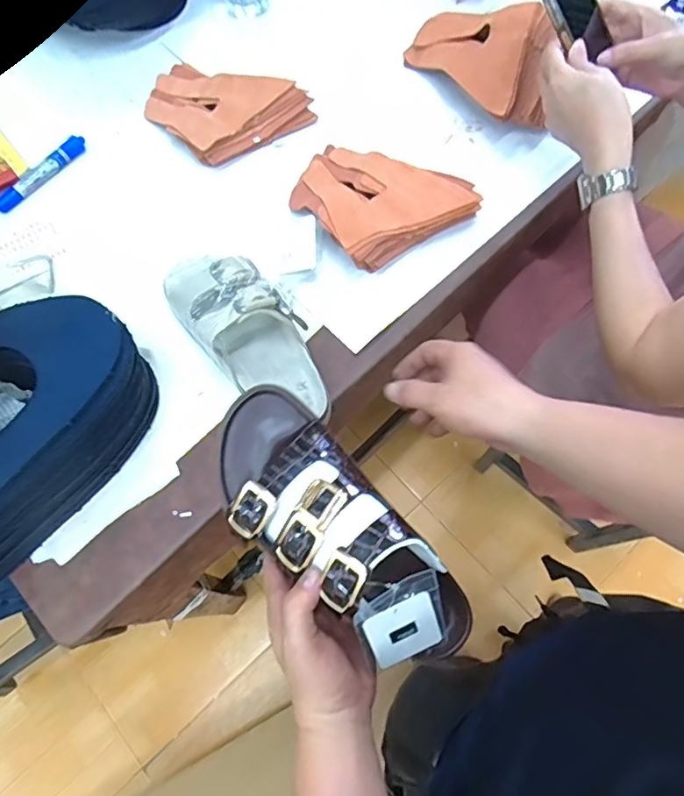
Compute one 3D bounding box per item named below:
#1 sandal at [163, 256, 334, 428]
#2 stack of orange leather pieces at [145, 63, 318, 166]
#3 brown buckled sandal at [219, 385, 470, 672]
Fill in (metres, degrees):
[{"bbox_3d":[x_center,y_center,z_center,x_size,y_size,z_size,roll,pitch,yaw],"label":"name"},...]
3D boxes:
[{"bbox_3d":[-0.099,-0.071,0.547,0.096,0.089,0.231,-33,72,-11],"label":"sandal"},{"bbox_3d":[-0.153,-0.377,0.678,0.156,0.035,0.190,-42,74,-13],"label":"stack of orange leather pieces"},{"bbox_3d":[-0.006,0.098,0.386,0.097,0.072,0.237,-42,80,-13],"label":"brown buckled sandal"}]

